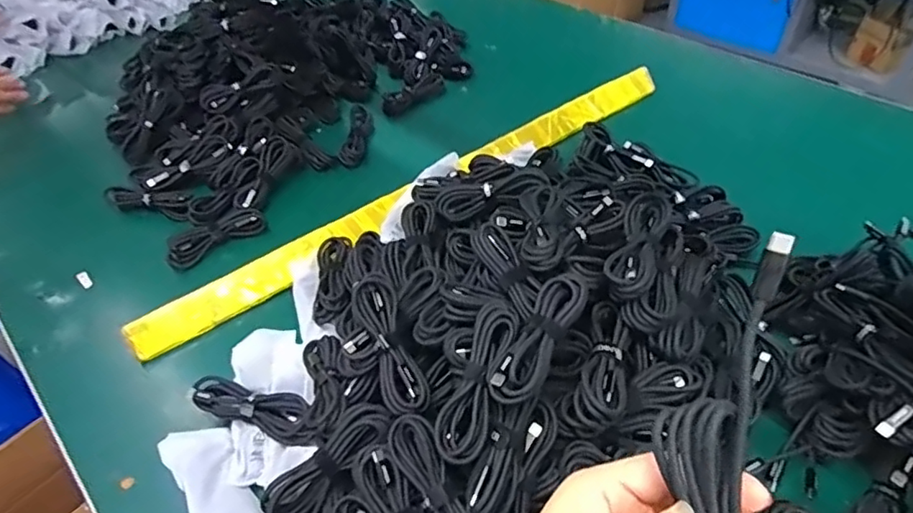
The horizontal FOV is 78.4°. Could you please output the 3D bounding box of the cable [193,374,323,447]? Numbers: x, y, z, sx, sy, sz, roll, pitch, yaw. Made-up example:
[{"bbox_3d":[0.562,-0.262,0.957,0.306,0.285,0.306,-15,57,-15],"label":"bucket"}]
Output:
[{"bbox_3d":[-0.163,0.123,0.459,0.123,0.017,0.033,15,49,18],"label":"cable"}]

